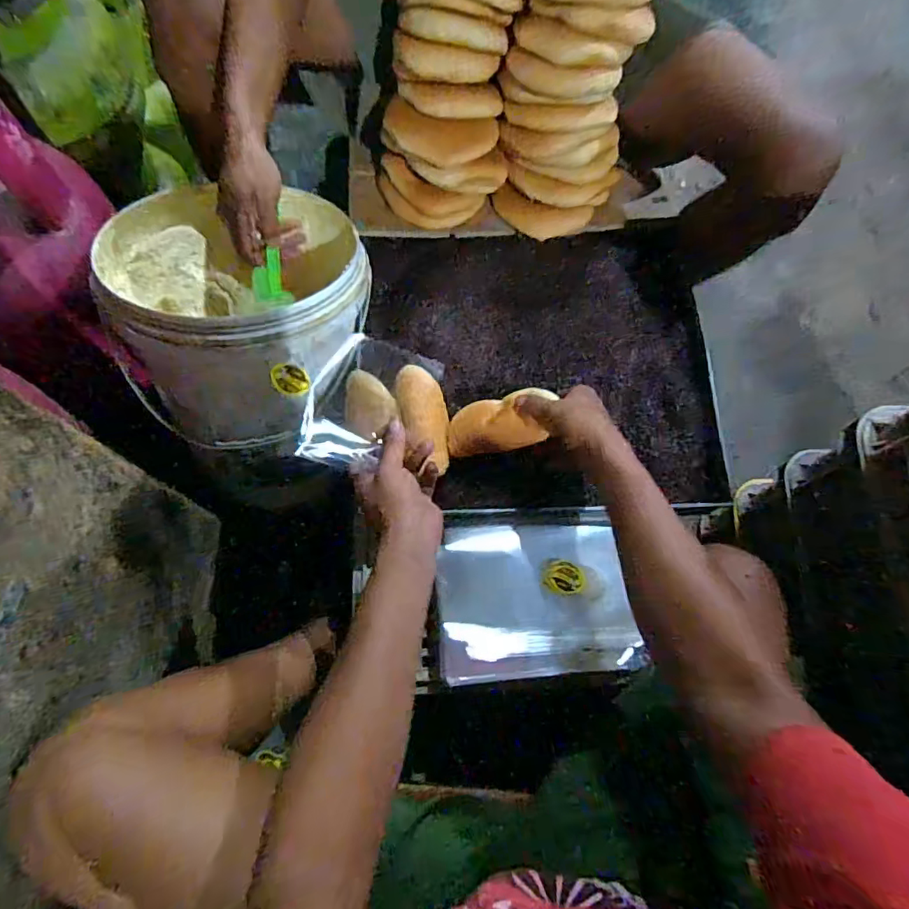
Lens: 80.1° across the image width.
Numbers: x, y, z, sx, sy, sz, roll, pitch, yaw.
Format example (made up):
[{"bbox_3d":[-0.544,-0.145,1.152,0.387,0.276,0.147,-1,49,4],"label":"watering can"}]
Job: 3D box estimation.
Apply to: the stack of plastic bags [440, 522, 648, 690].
[{"bbox_3d":[0.092,0.164,0.620,0.216,0.014,0.166,-3,71,-3],"label":"stack of plastic bags"}]

